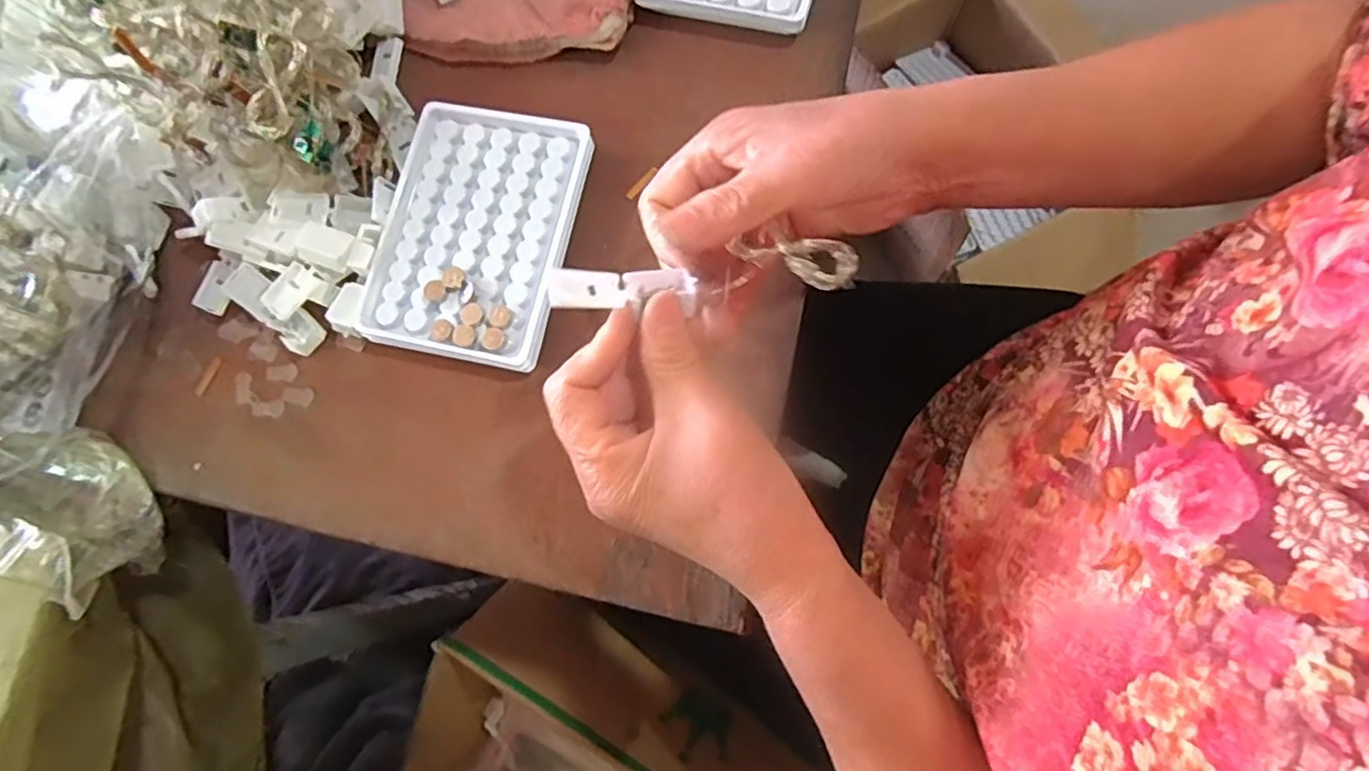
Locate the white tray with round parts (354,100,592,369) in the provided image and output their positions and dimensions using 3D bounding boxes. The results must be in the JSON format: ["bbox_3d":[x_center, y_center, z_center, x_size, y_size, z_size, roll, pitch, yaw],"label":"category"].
[{"bbox_3d":[-0.108,-0.080,0.342,0.096,0.012,0.130,10,81,8],"label":"white tray with round parts"}]

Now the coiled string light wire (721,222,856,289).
[{"bbox_3d":[0.045,-0.050,0.263,0.046,0.005,0.021,11,80,2],"label":"coiled string light wire"}]

